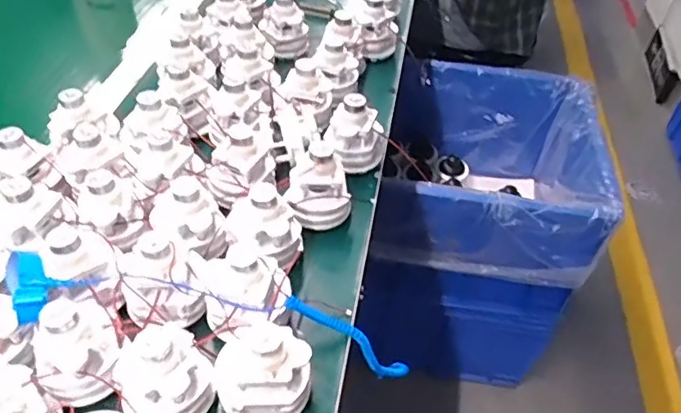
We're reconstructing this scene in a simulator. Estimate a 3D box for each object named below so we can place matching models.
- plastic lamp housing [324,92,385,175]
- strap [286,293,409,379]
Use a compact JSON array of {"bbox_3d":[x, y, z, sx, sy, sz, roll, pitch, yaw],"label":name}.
[{"bbox_3d":[0.017,-0.083,0.624,0.066,0.082,0.051,8,45,3],"label":"plastic lamp housing"},{"bbox_3d":[0.015,0.127,0.519,0.032,0.183,0.020,-29,43,15],"label":"strap"}]

